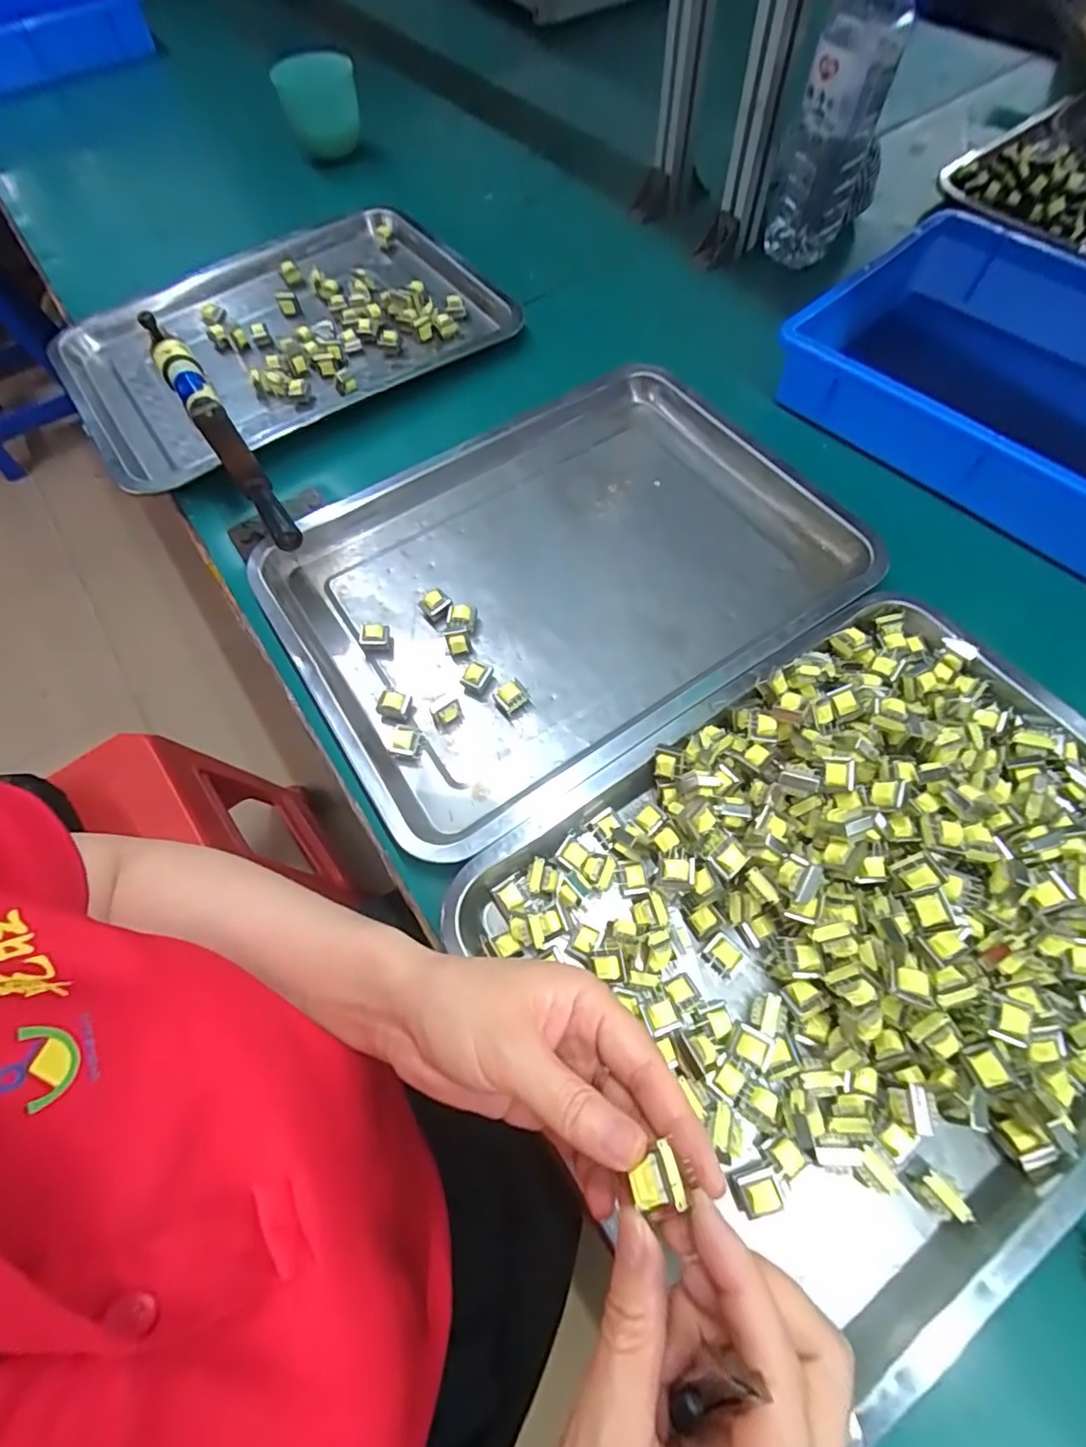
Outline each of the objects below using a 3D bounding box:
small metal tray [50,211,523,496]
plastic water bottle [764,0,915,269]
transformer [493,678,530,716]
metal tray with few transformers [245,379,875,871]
[{"bbox_3d":[-0.251,-0.382,0.564,0.396,0.026,0.290,-35,69,-13],"label":"small metal tray"},{"bbox_3d":[0.257,-0.531,0.505,0.072,0.205,0.058,17,67,10],"label":"plastic water bottle"},{"bbox_3d":[-0.021,-0.019,0.390,0.019,0.015,0.018,-36,69,-14],"label":"transformer"},{"bbox_3d":[0.016,-0.112,0.430,0.390,0.033,0.290,-32,68,-12],"label":"metal tray with few transformers"}]

